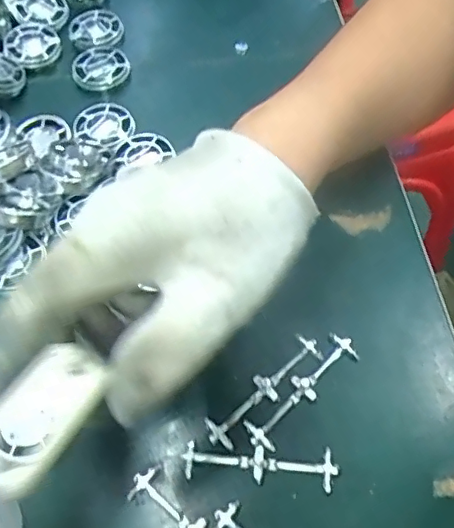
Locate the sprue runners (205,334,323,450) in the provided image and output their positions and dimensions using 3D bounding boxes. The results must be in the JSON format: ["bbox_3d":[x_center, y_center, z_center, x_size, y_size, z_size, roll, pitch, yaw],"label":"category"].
[{"bbox_3d":[0.019,0.061,0.283,0.071,0.004,0.016,-40,65,-19],"label":"sprue runners"}]

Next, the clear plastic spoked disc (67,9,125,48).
[{"bbox_3d":[-0.097,-0.176,0.429,0.038,0.007,0.042,19,62,14],"label":"clear plastic spoked disc"}]

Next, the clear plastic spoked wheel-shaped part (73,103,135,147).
[{"bbox_3d":[-0.081,-0.090,0.374,0.037,0.009,0.040,-1,59,2],"label":"clear plastic spoked wheel-shaped part"}]

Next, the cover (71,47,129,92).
[{"bbox_3d":[-0.089,-0.137,0.407,0.039,0.012,0.044,-14,59,-5],"label":"cover"}]

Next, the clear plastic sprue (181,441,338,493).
[{"bbox_3d":[0.015,0.092,0.265,0.070,0.004,0.017,4,59,5],"label":"clear plastic sprue"}]

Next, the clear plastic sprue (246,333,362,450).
[{"bbox_3d":[0.038,0.062,0.283,0.018,0.005,0.071,39,69,23],"label":"clear plastic sprue"}]

